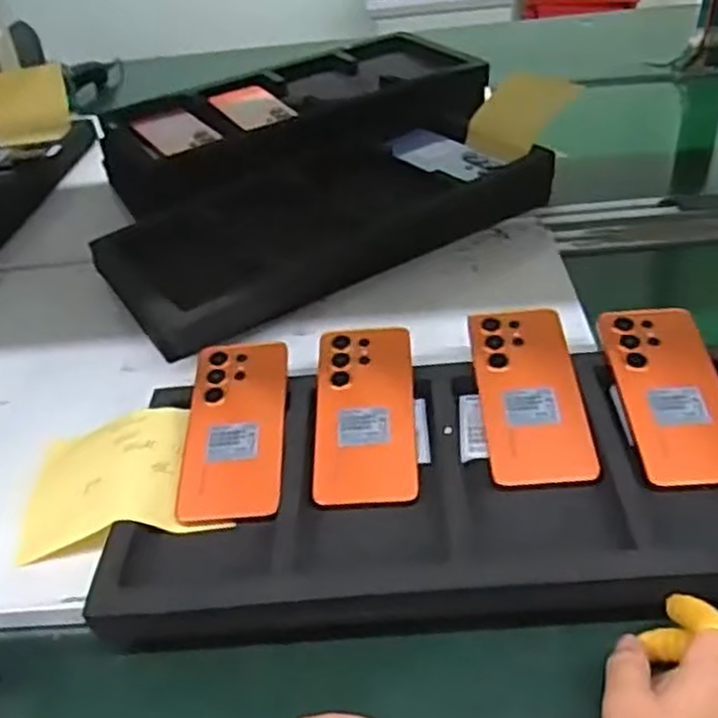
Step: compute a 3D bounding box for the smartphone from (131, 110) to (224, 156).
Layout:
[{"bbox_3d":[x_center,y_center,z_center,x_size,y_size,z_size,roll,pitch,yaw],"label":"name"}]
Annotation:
[{"bbox_3d":[-0.232,-0.289,0.954,0.076,0.007,0.119,-26,42,-22],"label":"smartphone"}]

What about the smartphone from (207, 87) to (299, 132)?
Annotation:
[{"bbox_3d":[-0.144,-0.335,1.001,0.080,0.006,0.144,-24,42,-20],"label":"smartphone"}]

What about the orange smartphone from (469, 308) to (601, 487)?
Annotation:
[{"bbox_3d":[0.135,0.025,0.595,0.079,0.006,0.166,-4,50,4],"label":"orange smartphone"}]

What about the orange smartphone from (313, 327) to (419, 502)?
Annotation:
[{"bbox_3d":[0.005,0.039,0.597,0.077,0.007,0.173,-2,49,3],"label":"orange smartphone"}]

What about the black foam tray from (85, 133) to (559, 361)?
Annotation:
[{"bbox_3d":[-0.032,-0.159,0.838,0.483,0.069,0.208,-28,45,-26],"label":"black foam tray"}]

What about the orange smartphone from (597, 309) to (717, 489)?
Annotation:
[{"bbox_3d":[0.241,0.024,0.582,0.077,0.004,0.168,-6,50,6],"label":"orange smartphone"}]

